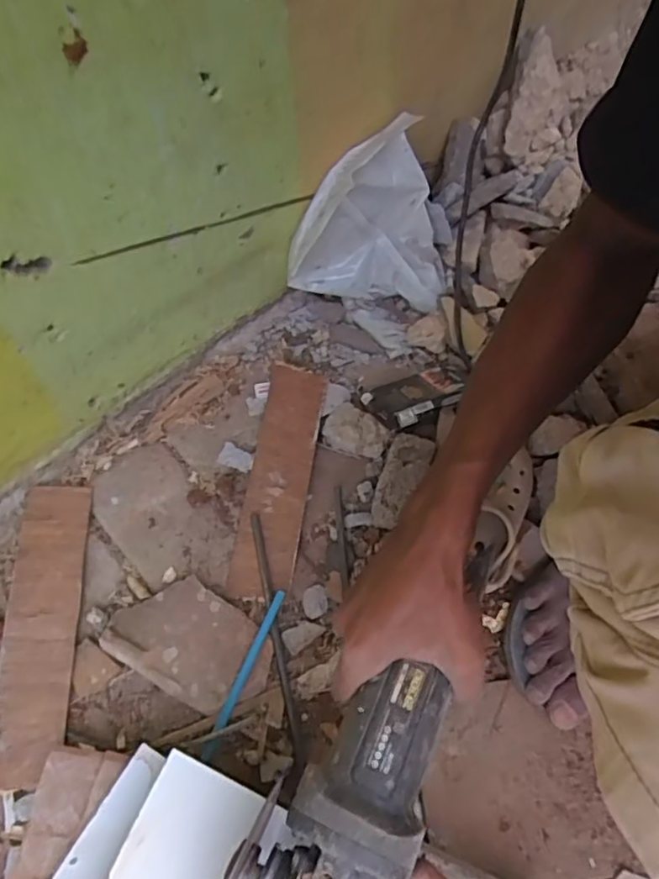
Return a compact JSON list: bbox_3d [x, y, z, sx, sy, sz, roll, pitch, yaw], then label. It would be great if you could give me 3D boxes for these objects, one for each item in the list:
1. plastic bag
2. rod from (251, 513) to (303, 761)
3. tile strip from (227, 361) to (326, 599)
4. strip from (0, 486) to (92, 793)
[{"bbox_3d":[0.045,-0.215,0.635,0.182,0.177,0.091,-9,64,-6],"label":"plastic bag"},{"bbox_3d":[-0.050,0.172,0.548,0.008,0.012,0.215,-11,64,-7],"label":"rod"},{"bbox_3d":[-0.050,0.032,0.611,0.058,0.010,0.248,8,64,3],"label":"tile strip"},{"bbox_3d":[-0.260,0.164,0.541,0.057,0.014,0.260,-3,64,-3],"label":"strip"}]

